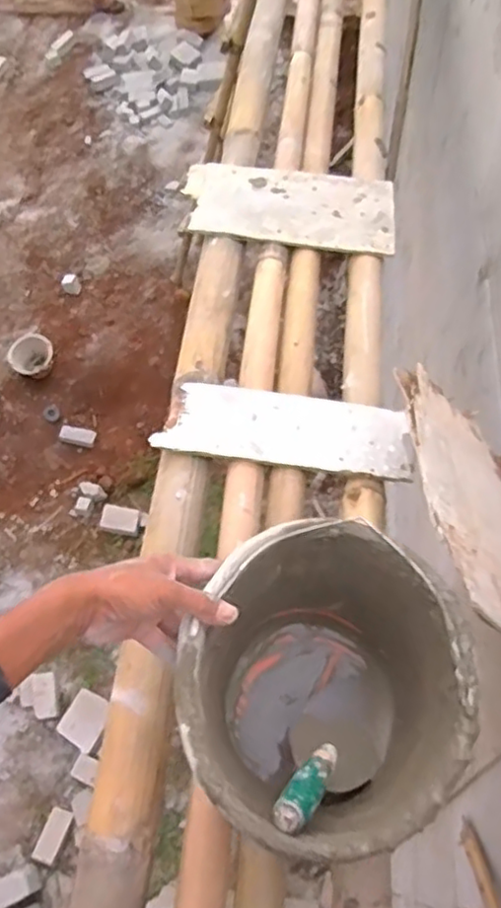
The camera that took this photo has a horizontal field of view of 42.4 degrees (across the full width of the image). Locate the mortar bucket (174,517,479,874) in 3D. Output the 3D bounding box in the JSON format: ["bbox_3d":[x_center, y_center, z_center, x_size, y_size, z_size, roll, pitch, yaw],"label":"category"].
[{"bbox_3d":[0.073,0.237,0.646,0.253,0.204,0.270,-1,58,2],"label":"mortar bucket"}]

